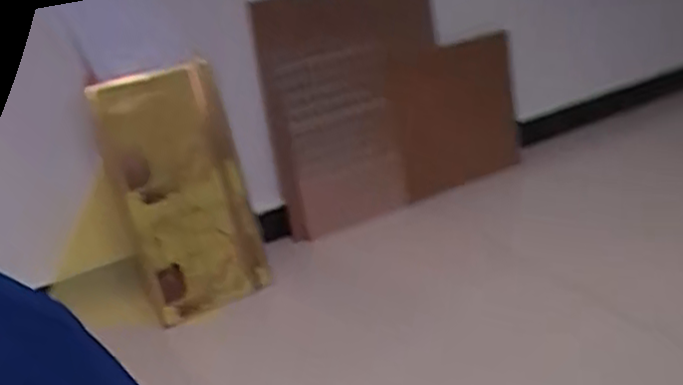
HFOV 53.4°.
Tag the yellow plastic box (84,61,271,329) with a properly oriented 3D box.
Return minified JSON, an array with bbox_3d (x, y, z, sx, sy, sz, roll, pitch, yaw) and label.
[{"bbox_3d":[-0.336,0.004,1.462,0.257,0.527,0.063,-18,9,-13],"label":"yellow plastic box"}]

